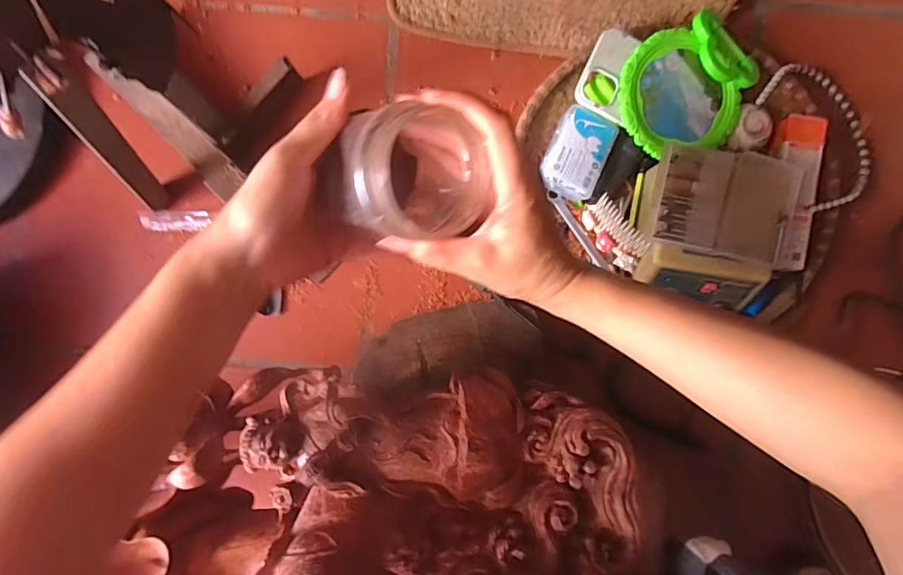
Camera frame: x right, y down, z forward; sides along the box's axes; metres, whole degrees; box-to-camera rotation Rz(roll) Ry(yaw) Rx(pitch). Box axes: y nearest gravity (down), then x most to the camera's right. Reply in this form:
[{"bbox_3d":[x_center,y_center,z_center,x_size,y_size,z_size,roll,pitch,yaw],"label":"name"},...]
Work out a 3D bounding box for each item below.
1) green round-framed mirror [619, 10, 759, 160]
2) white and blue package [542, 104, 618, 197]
[{"bbox_3d":[0.242,-0.203,0.497,0.145,0.026,0.119,-24,87,0],"label":"green round-framed mirror"},{"bbox_3d":[0.133,-0.142,0.526,0.060,0.039,0.083,22,88,2],"label":"white and blue package"}]

